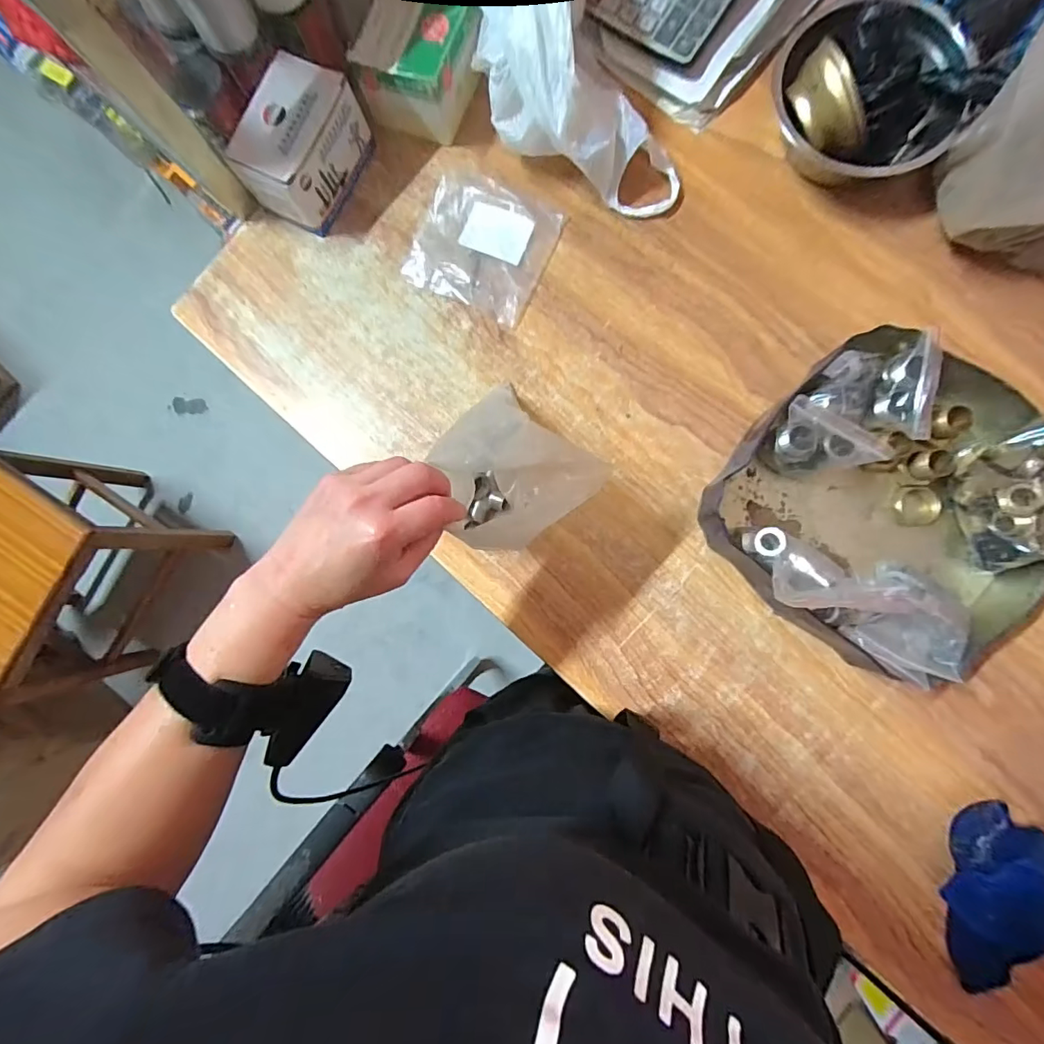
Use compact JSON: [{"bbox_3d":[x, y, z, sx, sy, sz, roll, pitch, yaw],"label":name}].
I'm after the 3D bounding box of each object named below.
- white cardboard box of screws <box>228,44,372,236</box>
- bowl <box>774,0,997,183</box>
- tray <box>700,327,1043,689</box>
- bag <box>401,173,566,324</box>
[{"bbox_3d":[-0.228,-0.387,0.518,0.082,0.074,0.131,30,89,7],"label":"white cardboard box of screws"},{"bbox_3d":[0.320,-0.394,0.462,0.164,0.089,0.125,19,88,6],"label":"bowl"},{"bbox_3d":[0.346,-0.008,0.433,0.288,0.081,0.258,37,90,7],"label":"tray"},{"bbox_3d":[-0.043,-0.291,0.525,0.140,0.008,0.128,26,90,6],"label":"bag"}]

